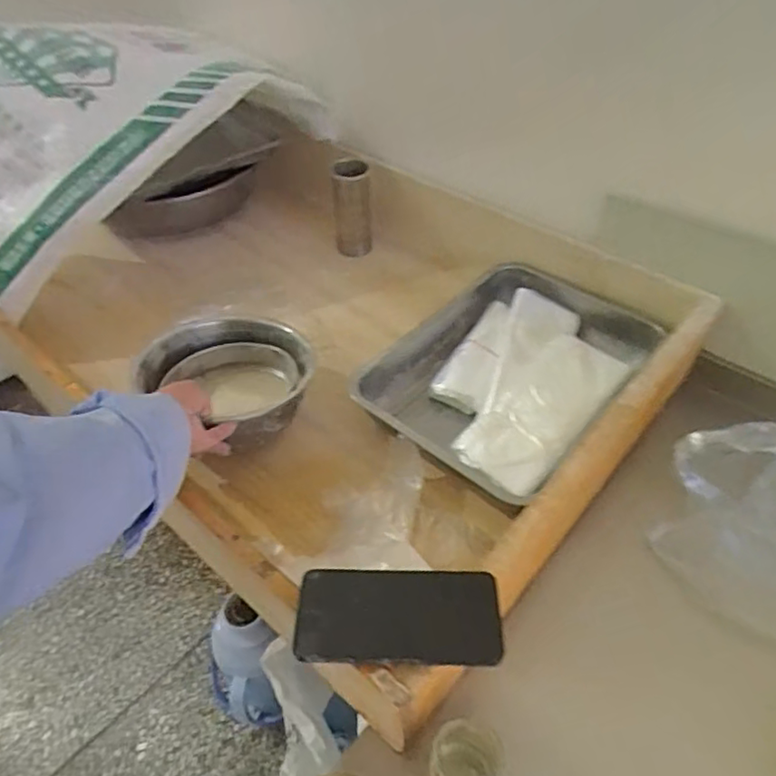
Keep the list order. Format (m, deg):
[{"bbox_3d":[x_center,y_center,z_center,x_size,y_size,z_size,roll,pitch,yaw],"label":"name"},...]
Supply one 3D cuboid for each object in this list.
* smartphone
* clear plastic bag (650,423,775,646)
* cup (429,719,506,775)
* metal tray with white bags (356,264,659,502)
[{"bbox_3d":[0.008,0.185,0.496,0.162,0.013,0.077,-1,46,2],"label":"smartphone"},{"bbox_3d":[0.424,0.165,0.642,0.236,0.137,0.170,13,48,15],"label":"clear plastic bag"},{"bbox_3d":[0.063,0.319,0.507,0.055,0.078,0.067,16,48,17],"label":"cup"},{"bbox_3d":[0.160,-0.023,0.824,0.283,0.096,0.390,31,54,28],"label":"metal tray with white bags"}]

